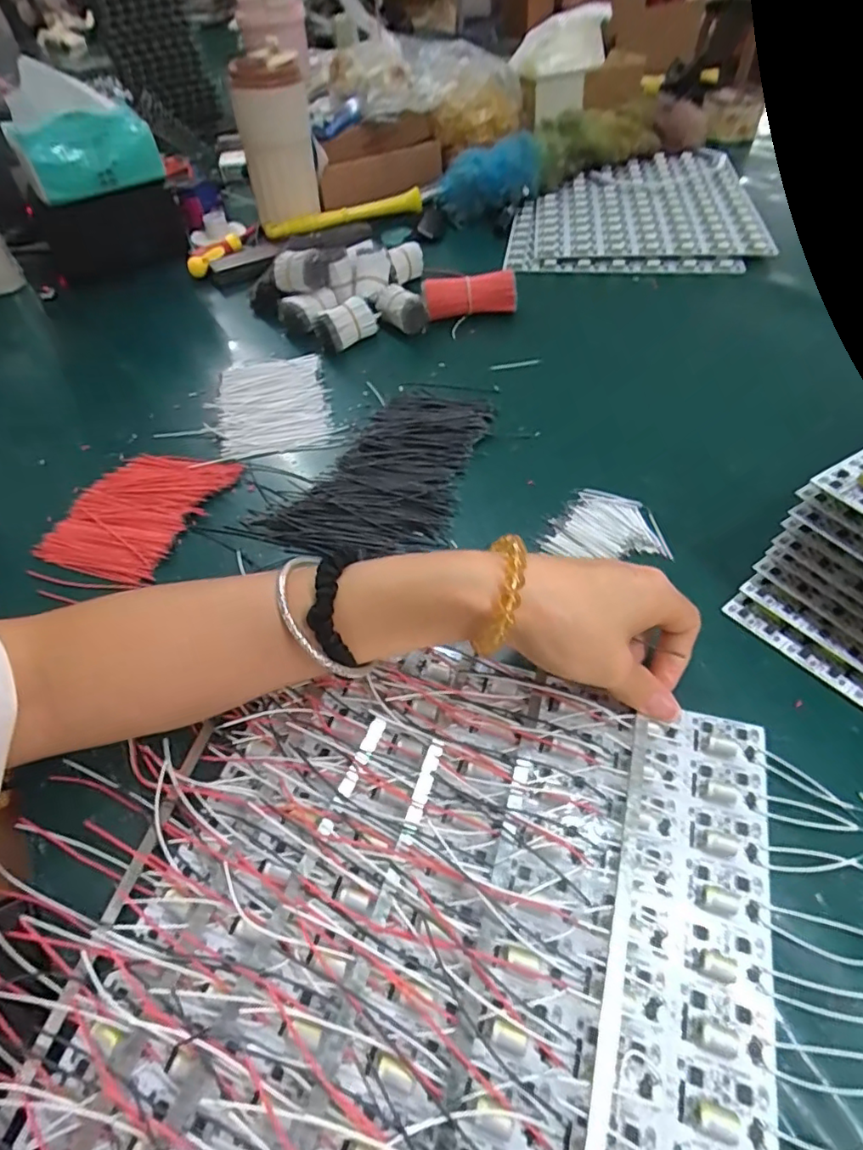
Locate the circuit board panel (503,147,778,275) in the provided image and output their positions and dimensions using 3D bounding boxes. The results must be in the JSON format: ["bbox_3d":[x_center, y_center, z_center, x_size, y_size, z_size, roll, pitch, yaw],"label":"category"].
[{"bbox_3d":[0.237,-0.442,0.689,0.267,0.027,0.296,5,52,10],"label":"circuit board panel"}]

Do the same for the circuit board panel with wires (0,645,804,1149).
[{"bbox_3d":[-0.010,0.154,0.216,0.265,0.022,0.281,14,53,16],"label":"circuit board panel with wires"}]

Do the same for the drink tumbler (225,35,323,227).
[{"bbox_3d":[-0.178,-0.507,0.661,0.082,0.145,0.094,-9,51,-2],"label":"drink tumbler"}]

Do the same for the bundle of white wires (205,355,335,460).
[{"bbox_3d":[-0.135,-0.144,0.477,0.093,0.009,0.114,-13,51,-5],"label":"bundle of white wires"}]

